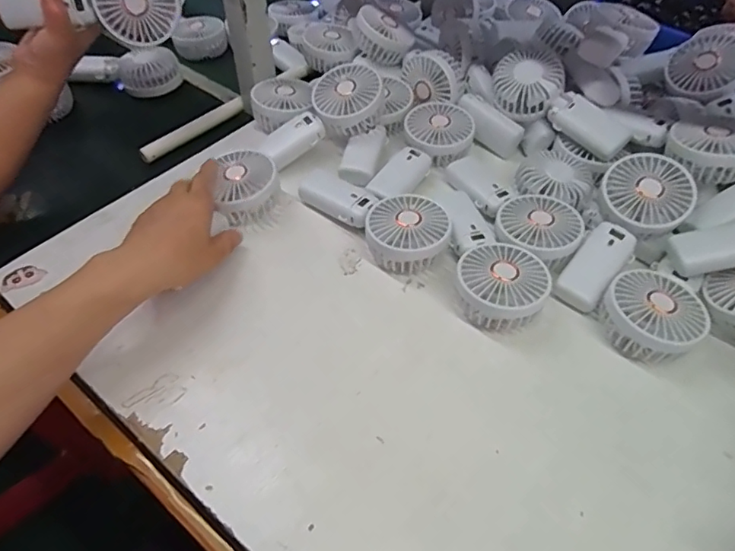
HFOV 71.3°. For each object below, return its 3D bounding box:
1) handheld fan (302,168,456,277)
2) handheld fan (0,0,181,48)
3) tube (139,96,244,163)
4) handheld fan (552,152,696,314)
[{"bbox_3d":[0.006,-0.066,0.553,0.179,0.051,0.083,37,57,26],"label":"handheld fan"},{"bbox_3d":[-0.295,-0.294,0.552,0.174,0.078,0.030,-3,50,-4],"label":"handheld fan"},{"bbox_3d":[-0.235,-0.200,0.696,0.017,0.019,0.162,33,55,23],"label":"tube"},{"bbox_3d":[0.258,-0.043,0.528,0.085,0.045,0.189,35,79,24],"label":"handheld fan"}]

